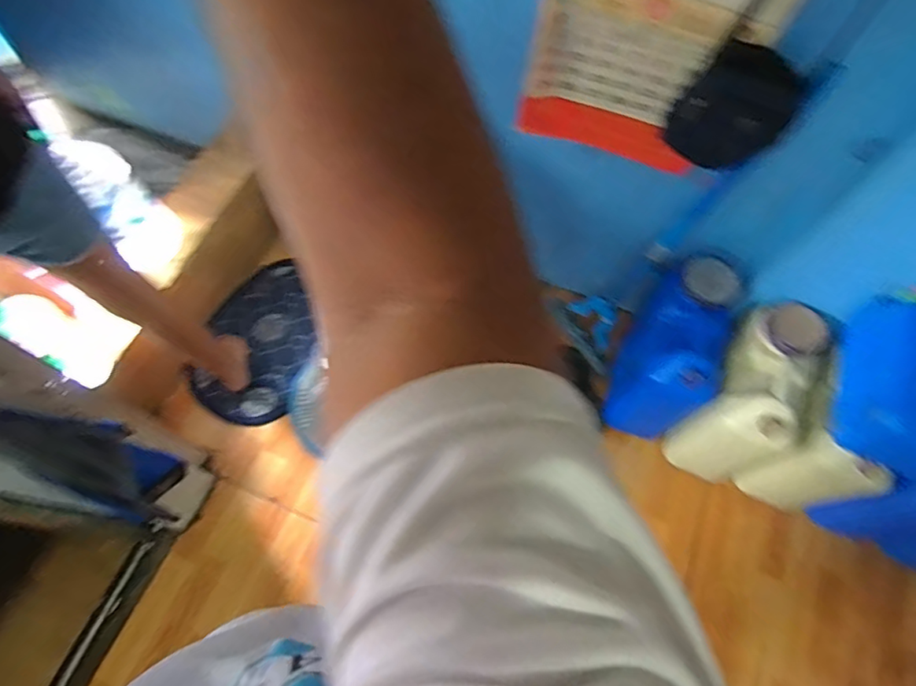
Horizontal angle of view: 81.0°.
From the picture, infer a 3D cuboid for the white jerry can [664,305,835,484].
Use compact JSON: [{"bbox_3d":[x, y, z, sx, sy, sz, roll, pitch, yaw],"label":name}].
[{"bbox_3d":[0.677,0.131,1.260,0.198,0.375,0.316,27,68,10],"label":"white jerry can"}]

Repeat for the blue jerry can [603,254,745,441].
[{"bbox_3d":[0.526,0.012,1.317,0.180,0.391,0.342,19,67,7],"label":"blue jerry can"}]

